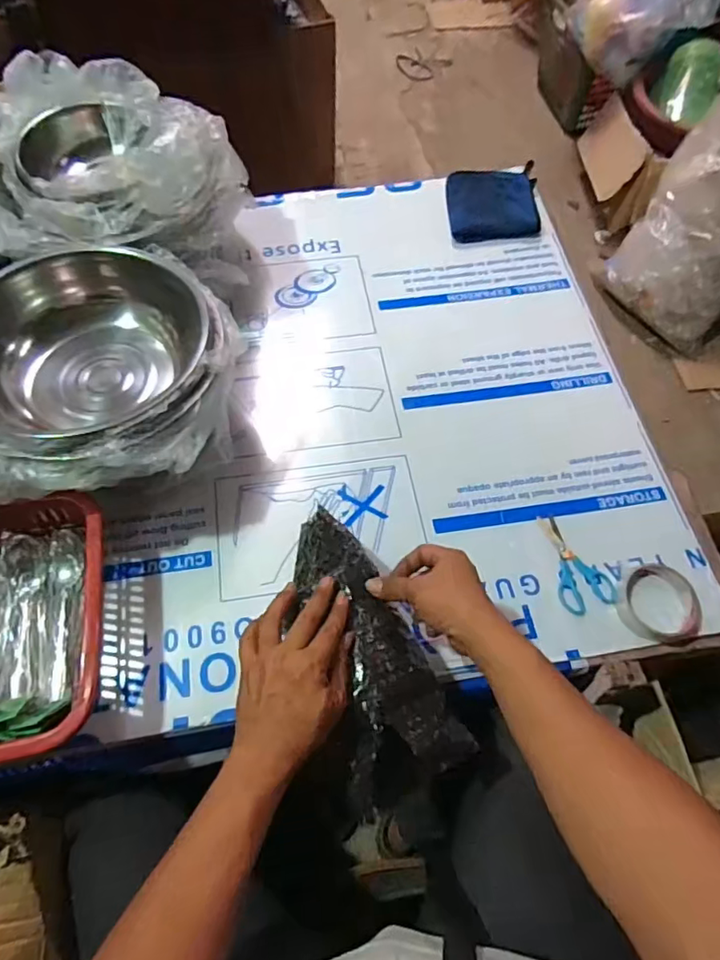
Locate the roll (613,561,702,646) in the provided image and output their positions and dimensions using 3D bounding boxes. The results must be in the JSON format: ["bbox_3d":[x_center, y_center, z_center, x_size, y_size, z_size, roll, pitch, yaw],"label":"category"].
[{"bbox_3d":[0.334,0.138,0.610,0.087,0.020,0.088,1,65,-2],"label":"roll"}]

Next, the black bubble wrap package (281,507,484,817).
[{"bbox_3d":[-0.001,0.135,0.510,0.107,0.080,0.285,-18,50,-11],"label":"black bubble wrap package"}]

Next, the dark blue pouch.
[{"bbox_3d":[0.218,-0.456,0.884,0.144,0.026,0.153,-1,65,-3],"label":"dark blue pouch"}]

